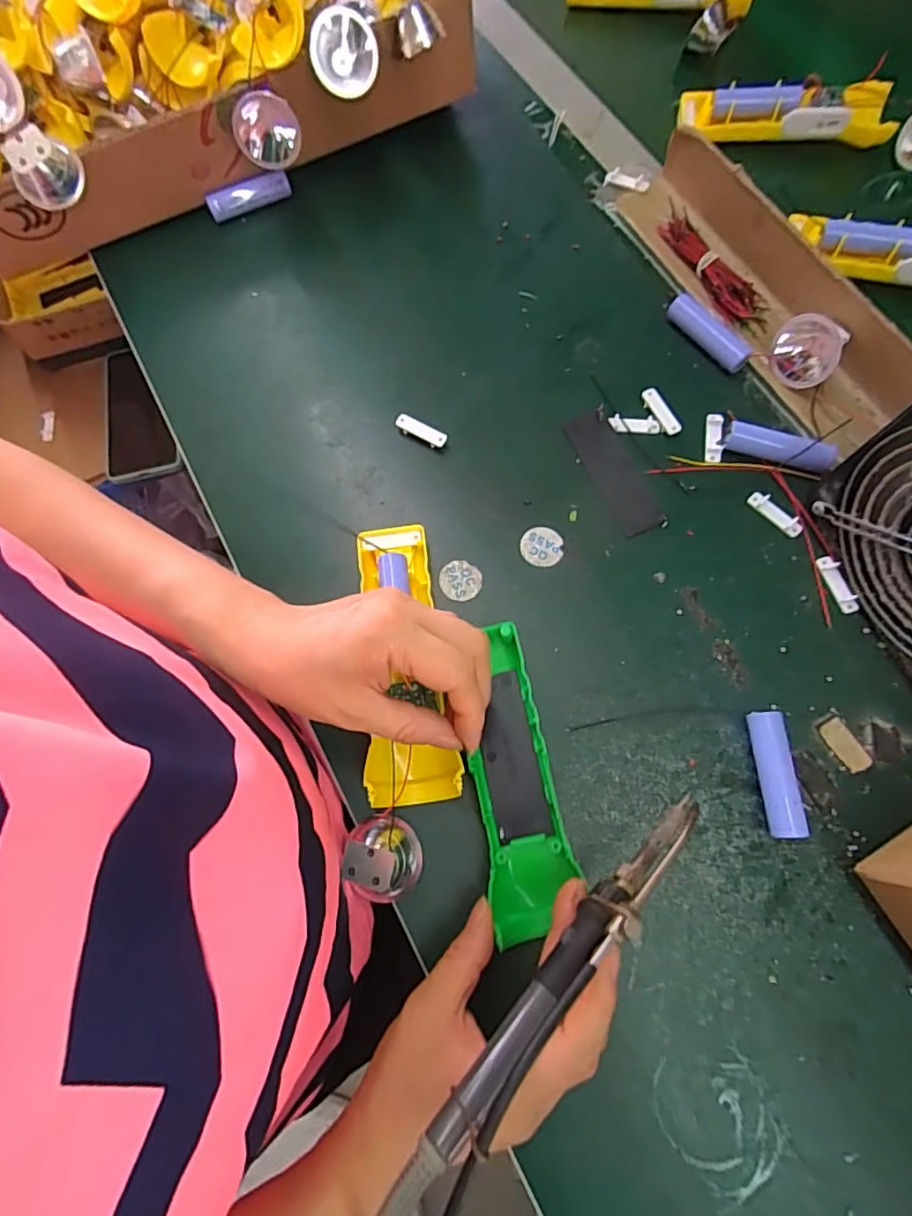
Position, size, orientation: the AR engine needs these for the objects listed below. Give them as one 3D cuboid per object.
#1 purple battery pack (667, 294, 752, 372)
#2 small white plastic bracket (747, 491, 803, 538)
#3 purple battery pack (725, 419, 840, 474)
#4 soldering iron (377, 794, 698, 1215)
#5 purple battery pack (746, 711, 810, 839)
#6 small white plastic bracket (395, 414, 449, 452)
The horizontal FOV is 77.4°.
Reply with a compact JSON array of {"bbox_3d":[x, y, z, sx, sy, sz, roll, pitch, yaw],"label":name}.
[{"bbox_3d":[0.177,-0.192,0.399,0.015,0.016,0.065,-38,75,-10],"label":"purple battery pack"},{"bbox_3d":[0.205,-0.061,0.365,0.012,0.004,0.038,-42,76,-11],"label":"small white plastic bracket"},{"bbox_3d":[0.209,-0.103,0.369,0.065,0.017,0.016,18,74,7],"label":"purple battery pack"},{"bbox_3d":[0.046,0.147,0.228,0.201,0.024,0.016,-37,74,-29],"label":"soldering iron"},{"bbox_3d":[0.175,0.091,0.313,0.018,0.015,0.065,-4,72,1],"label":"purple battery pack"},{"bbox_3d":[-0.024,-0.119,0.387,0.036,0.012,0.009,27,75,10],"label":"small white plastic bracket"}]

